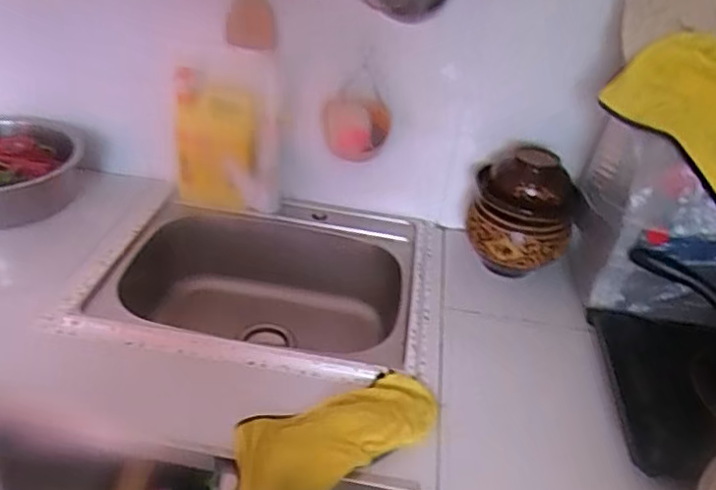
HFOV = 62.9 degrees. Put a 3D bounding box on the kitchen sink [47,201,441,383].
[{"bbox_3d":[-0.146,0.110,1.066,0.556,0.194,0.435,10,34,4],"label":"kitchen sink"}]

